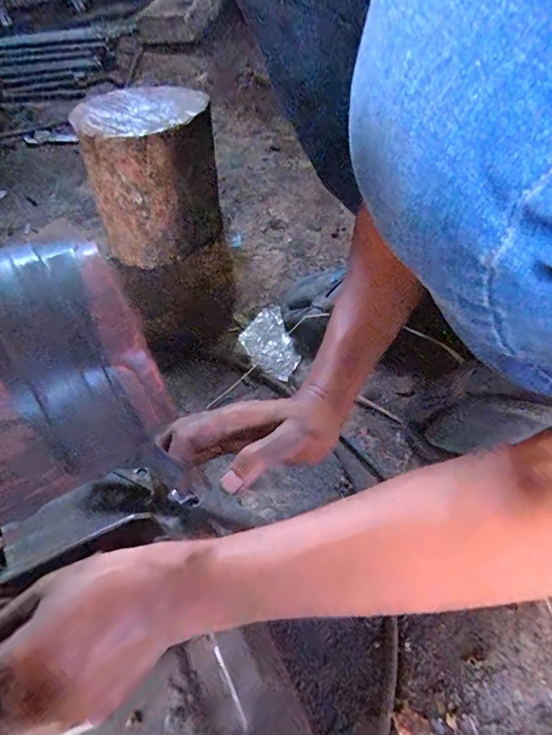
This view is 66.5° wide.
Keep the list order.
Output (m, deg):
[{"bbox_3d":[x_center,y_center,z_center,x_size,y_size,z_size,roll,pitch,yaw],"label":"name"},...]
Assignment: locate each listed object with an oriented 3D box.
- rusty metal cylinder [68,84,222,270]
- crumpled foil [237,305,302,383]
[{"bbox_3d":[-0.184,-0.293,0.661,0.185,0.202,0.181,-11,51,-2],"label":"rusty metal cylinder"},{"bbox_3d":[-0.012,-0.034,0.564,0.065,0.013,0.127,-15,52,-7],"label":"crumpled foil"}]

